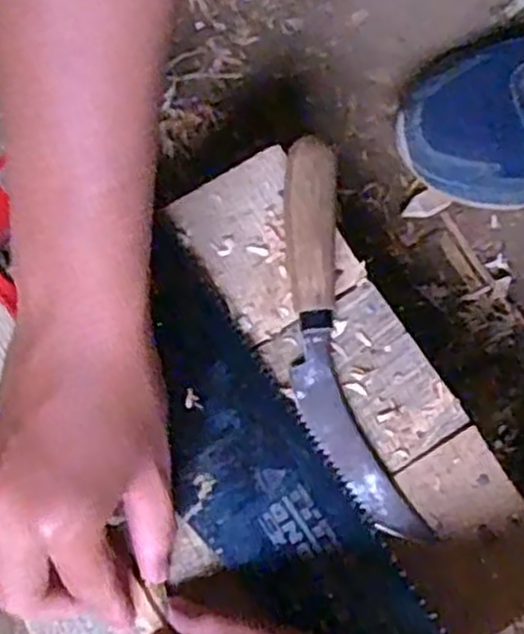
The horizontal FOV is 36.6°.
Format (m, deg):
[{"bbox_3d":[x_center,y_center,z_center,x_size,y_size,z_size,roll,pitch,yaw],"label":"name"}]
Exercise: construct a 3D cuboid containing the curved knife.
[{"bbox_3d":[0.035,0.011,0.391,0.044,0.030,0.200,-14,77,-1],"label":"curved knife"}]

